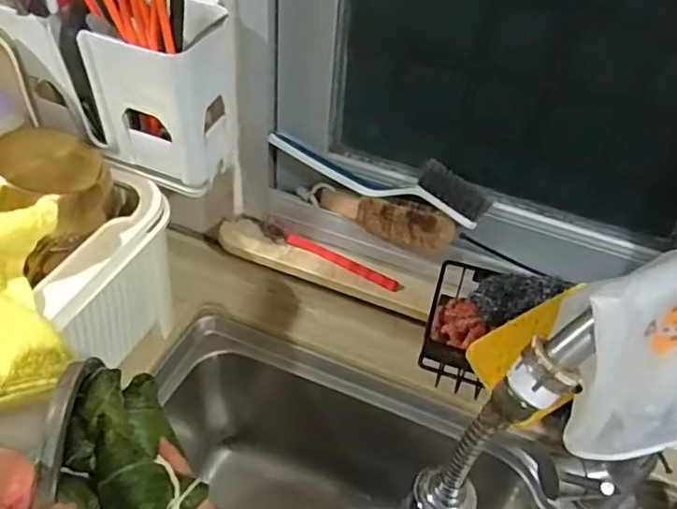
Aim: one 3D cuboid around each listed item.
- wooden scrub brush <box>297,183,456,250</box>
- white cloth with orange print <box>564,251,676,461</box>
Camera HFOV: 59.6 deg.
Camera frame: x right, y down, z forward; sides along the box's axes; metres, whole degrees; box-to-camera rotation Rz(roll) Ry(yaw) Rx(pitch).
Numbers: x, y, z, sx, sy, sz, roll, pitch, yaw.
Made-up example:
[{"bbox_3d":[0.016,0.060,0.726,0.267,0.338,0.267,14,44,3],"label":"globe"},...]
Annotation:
[{"bbox_3d":[0.035,-0.052,0.657,0.193,0.034,0.053,19,43,32],"label":"wooden scrub brush"},{"bbox_3d":[0.186,0.056,0.325,0.114,0.115,0.023,-17,26,-7],"label":"white cloth with orange print"}]

